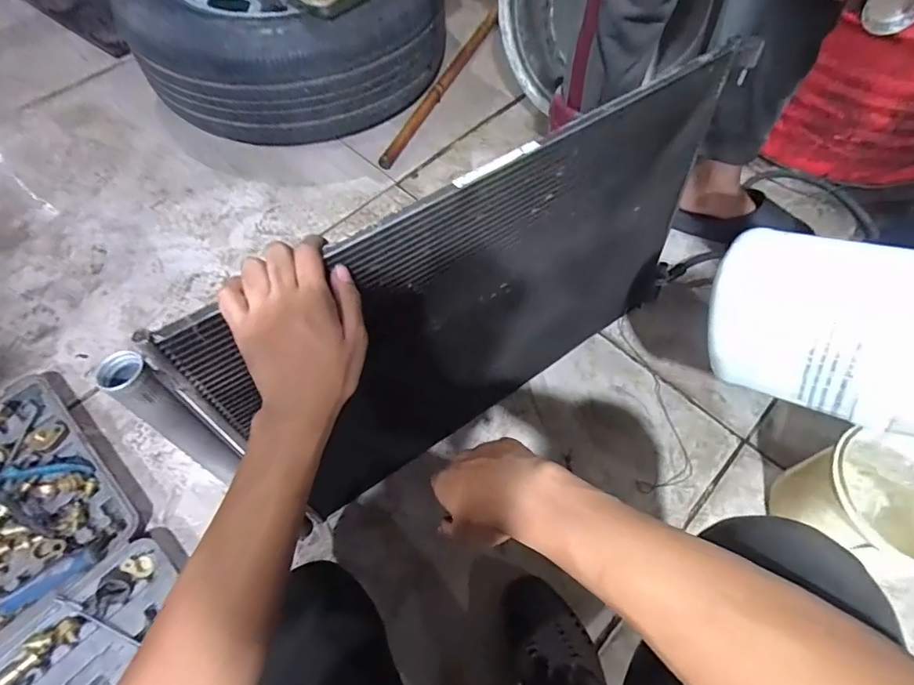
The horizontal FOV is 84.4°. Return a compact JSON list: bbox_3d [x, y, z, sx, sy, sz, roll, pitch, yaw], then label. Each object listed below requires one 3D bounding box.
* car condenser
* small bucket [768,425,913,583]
[{"bbox_3d":[0.060,-0.039,0.643,0.673,0.442,0.023,-31,58,-18],"label":"car condenser"},{"bbox_3d":[0.540,0.217,0.664,0.174,0.174,0.157,-8,61,-4],"label":"small bucket"}]

